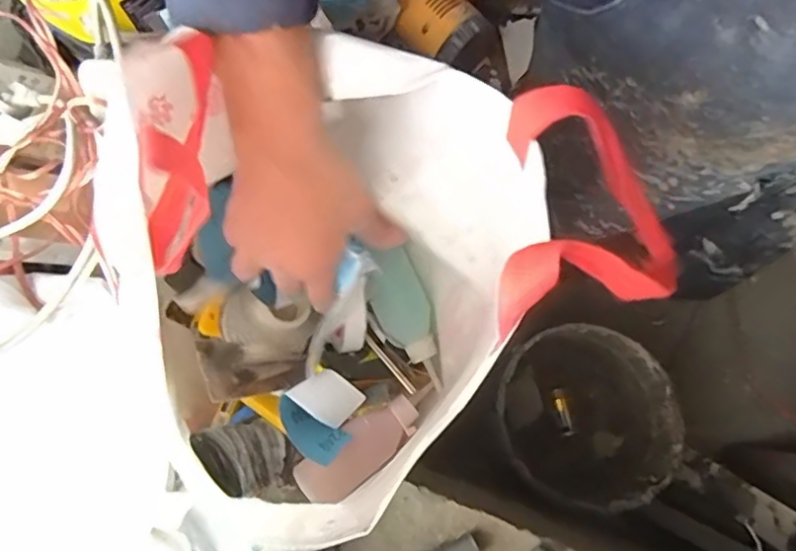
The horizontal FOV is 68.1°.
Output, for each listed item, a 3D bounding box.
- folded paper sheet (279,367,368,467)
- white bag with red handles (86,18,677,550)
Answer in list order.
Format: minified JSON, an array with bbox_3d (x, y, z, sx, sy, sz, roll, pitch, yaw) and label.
[{"bbox_3d":[-0.057,0.109,0.462,0.061,0.030,0.059,-38,80,-7],"label":"folded paper sheet"},{"bbox_3d":[-0.041,0.023,0.369,0.214,0.328,0.279,42,81,9],"label":"white bag with red handles"}]

